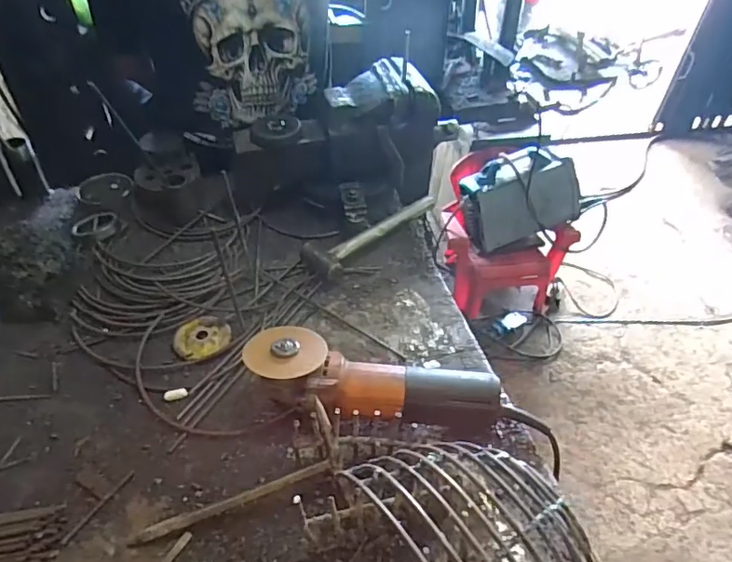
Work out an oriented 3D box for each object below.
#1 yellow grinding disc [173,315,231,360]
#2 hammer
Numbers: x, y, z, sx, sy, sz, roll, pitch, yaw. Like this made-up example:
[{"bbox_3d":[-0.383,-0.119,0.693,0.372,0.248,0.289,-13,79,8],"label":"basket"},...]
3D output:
[{"bbox_3d":[-0.219,0.073,0.695,0.071,0.005,0.064,-19,48,-21],"label":"yellow grinding disc"},{"bbox_3d":[0.009,-0.081,0.823,0.236,0.033,0.078,-34,54,-31],"label":"hammer"}]

